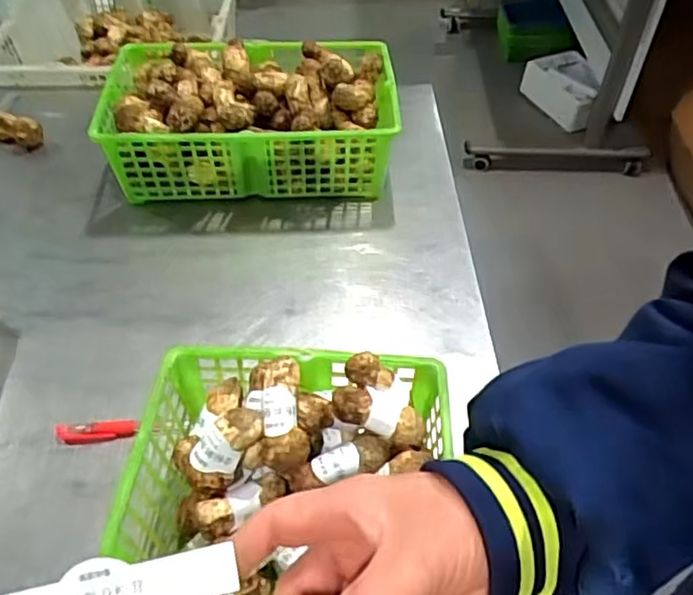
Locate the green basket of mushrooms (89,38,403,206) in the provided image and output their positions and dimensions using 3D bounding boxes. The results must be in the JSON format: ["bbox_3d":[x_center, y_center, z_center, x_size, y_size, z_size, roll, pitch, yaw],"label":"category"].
[{"bbox_3d":[-0.112,-0.218,0.780,0.334,0.125,0.195,-1,48,-3],"label":"green basket of mushrooms"}]

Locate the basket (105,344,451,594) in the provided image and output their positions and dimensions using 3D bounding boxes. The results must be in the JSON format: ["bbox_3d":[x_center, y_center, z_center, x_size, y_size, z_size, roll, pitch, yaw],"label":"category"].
[{"bbox_3d":[-0.045,0.202,0.411,0.217,0.107,0.340,4,48,1],"label":"basket"}]

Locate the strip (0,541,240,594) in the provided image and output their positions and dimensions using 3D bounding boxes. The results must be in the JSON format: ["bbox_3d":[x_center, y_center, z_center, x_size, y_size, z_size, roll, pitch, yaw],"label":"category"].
[{"bbox_3d":[-0.109,0.132,0.278,0.120,0.004,0.030,-11,75,4],"label":"strip"}]

